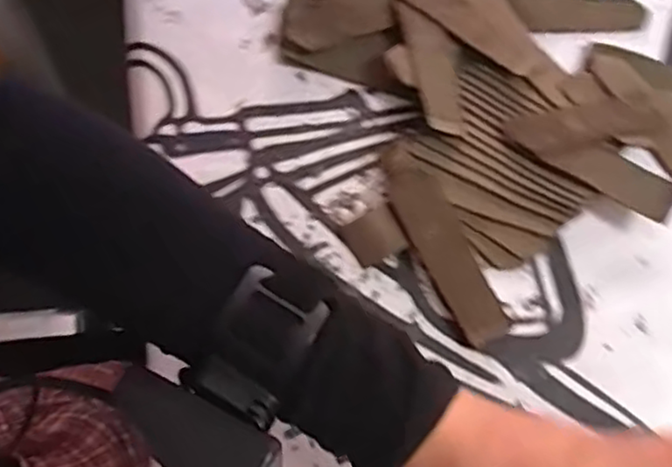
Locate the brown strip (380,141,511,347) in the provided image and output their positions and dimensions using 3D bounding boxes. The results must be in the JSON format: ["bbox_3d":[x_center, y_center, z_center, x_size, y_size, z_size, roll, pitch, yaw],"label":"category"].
[{"bbox_3d":[0.056,0.003,0.370,0.029,0.012,0.117,-25,71,-12],"label":"brown strip"}]

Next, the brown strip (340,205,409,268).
[{"bbox_3d":[0.021,0.002,0.371,0.029,0.004,0.026,-28,79,-4],"label":"brown strip"}]

